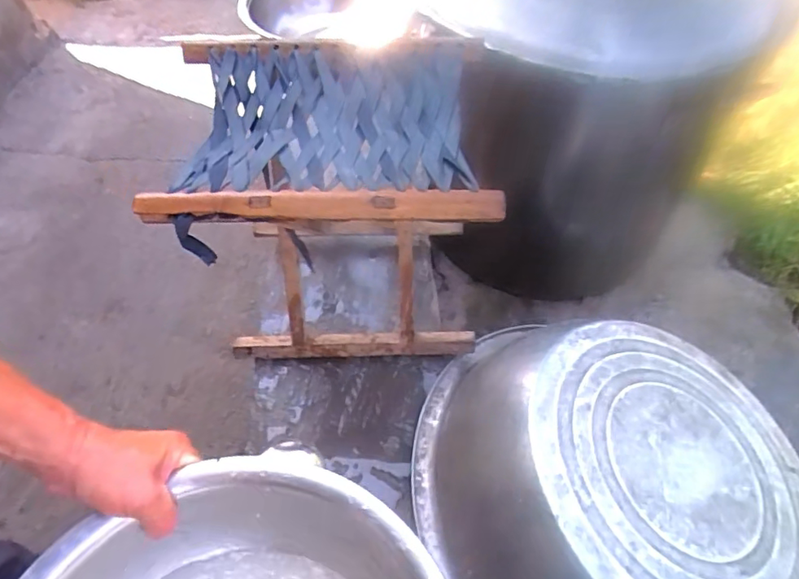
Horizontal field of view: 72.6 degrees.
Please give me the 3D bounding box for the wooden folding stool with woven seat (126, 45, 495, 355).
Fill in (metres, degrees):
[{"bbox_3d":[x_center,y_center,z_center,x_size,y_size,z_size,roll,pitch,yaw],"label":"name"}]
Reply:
[{"bbox_3d":[-0.067,-0.076,0.638,0.307,0.318,0.237,-2,54,-1],"label":"wooden folding stool with woven seat"}]

